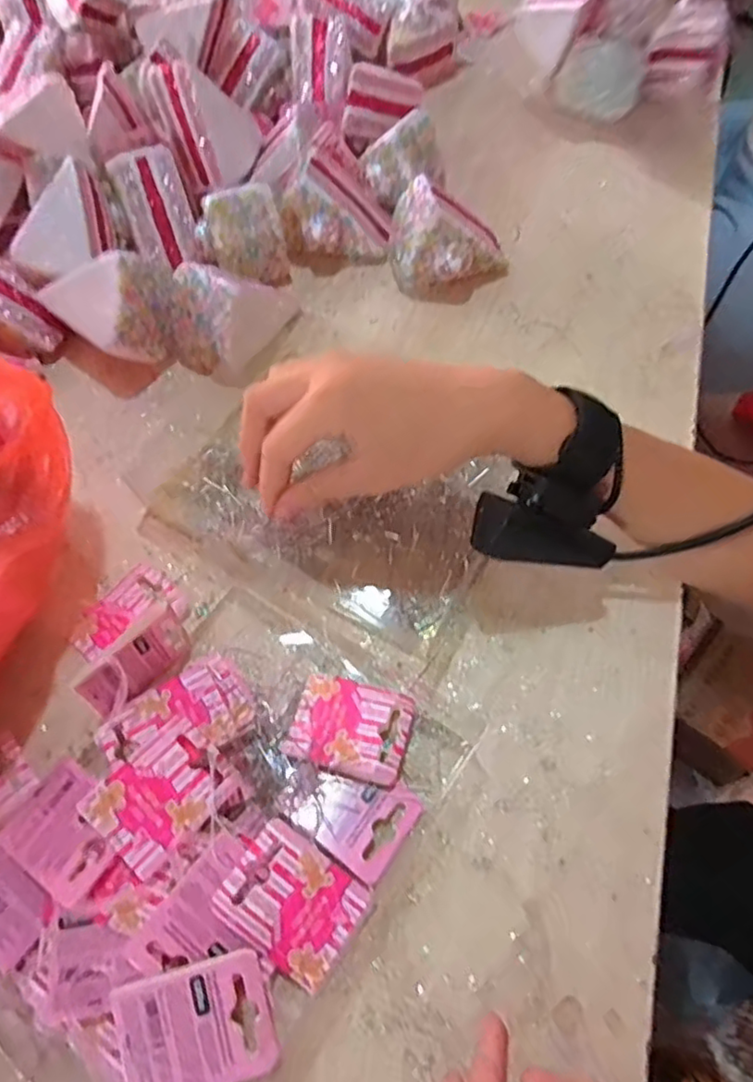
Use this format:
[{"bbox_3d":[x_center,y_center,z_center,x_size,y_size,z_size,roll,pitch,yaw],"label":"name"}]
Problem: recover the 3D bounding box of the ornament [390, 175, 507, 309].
[{"bbox_3d":[0.057,-0.230,0.478,0.090,0.062,0.062,-2,60,0],"label":"ornament"}]

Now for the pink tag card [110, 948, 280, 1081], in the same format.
[{"bbox_3d":[-0.072,0.196,0.253,0.059,0.009,0.046,-14,80,-6],"label":"pink tag card"}]

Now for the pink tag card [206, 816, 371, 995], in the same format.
[{"bbox_3d":[-0.036,0.156,0.274,0.058,0.004,0.044,41,70,0],"label":"pink tag card"}]

